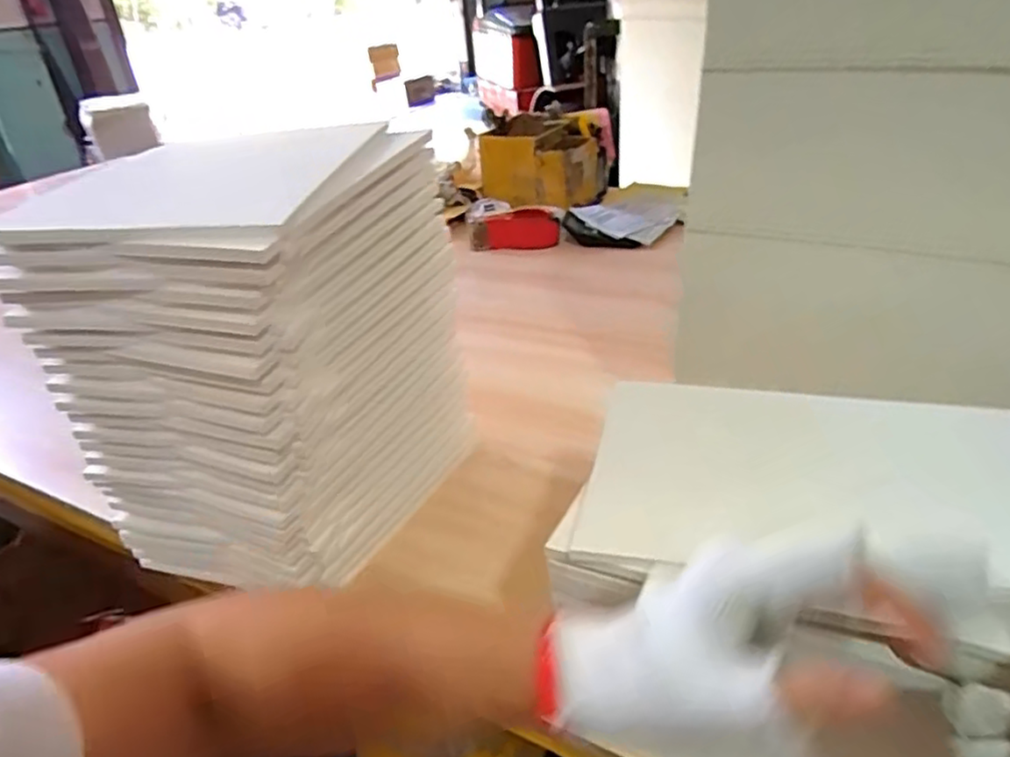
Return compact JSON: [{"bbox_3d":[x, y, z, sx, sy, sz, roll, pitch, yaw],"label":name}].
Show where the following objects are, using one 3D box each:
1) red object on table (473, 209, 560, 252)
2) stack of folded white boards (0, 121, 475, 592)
[{"bbox_3d":[0.019,-0.266,1.232,0.157,0.046,0.069,-6,31,-1],"label":"red object on table"},{"bbox_3d":[-0.179,-0.015,0.558,0.200,0.298,0.262,7,33,19],"label":"stack of folded white boards"}]

